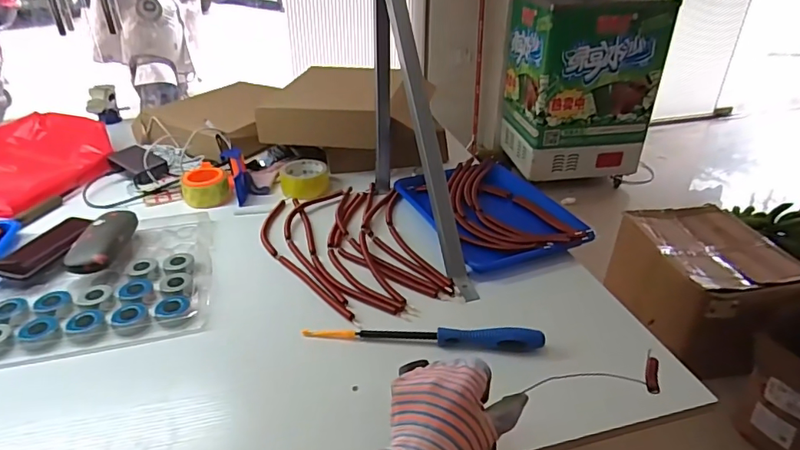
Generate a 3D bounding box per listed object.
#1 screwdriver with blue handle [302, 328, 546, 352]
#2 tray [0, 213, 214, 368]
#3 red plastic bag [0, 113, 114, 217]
[{"bbox_3d":[0.028,0.140,0.641,0.304,0.024,0.030,4,31,7],"label":"screwdriver with blue handle"},{"bbox_3d":[-0.445,0.080,0.743,0.306,0.022,0.289,-8,32,-14],"label":"tray"},{"bbox_3d":[-0.779,-0.127,1.010,0.298,0.072,0.341,9,32,14],"label":"red plastic bag"}]

